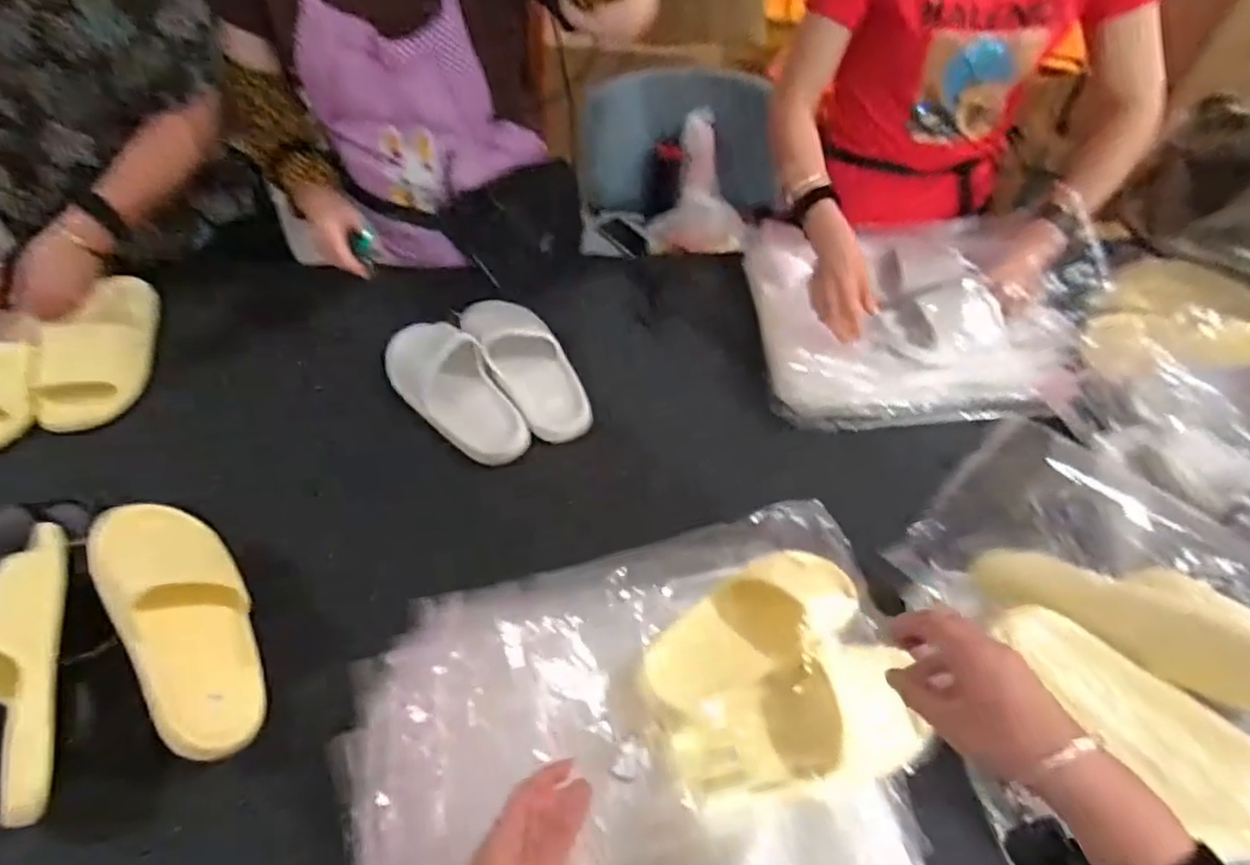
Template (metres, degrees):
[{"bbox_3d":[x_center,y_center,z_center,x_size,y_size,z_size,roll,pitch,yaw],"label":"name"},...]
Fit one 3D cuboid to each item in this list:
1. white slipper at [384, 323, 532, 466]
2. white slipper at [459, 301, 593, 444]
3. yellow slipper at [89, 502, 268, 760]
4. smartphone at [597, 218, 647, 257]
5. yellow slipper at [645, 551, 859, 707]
[{"bbox_3d":[-0.217,-0.056,0.837,0.106,0.059,0.233,-36,61,-25],"label":"white slipper"},{"bbox_3d":[-0.136,-0.101,0.877,0.104,0.060,0.259,-23,57,-18],"label":"white slipper"},{"bbox_3d":[-0.419,0.184,0.625,0.106,0.076,0.258,-4,56,-56],"label":"yellow slipper"},{"bbox_3d":[0.002,-0.458,1.535,0.057,0.008,0.157,-40,60,-9],"label":"smartphone"},{"bbox_3d":[0.128,0.176,0.611,0.224,0.068,0.093,-26,58,-20],"label":"yellow slipper"}]

